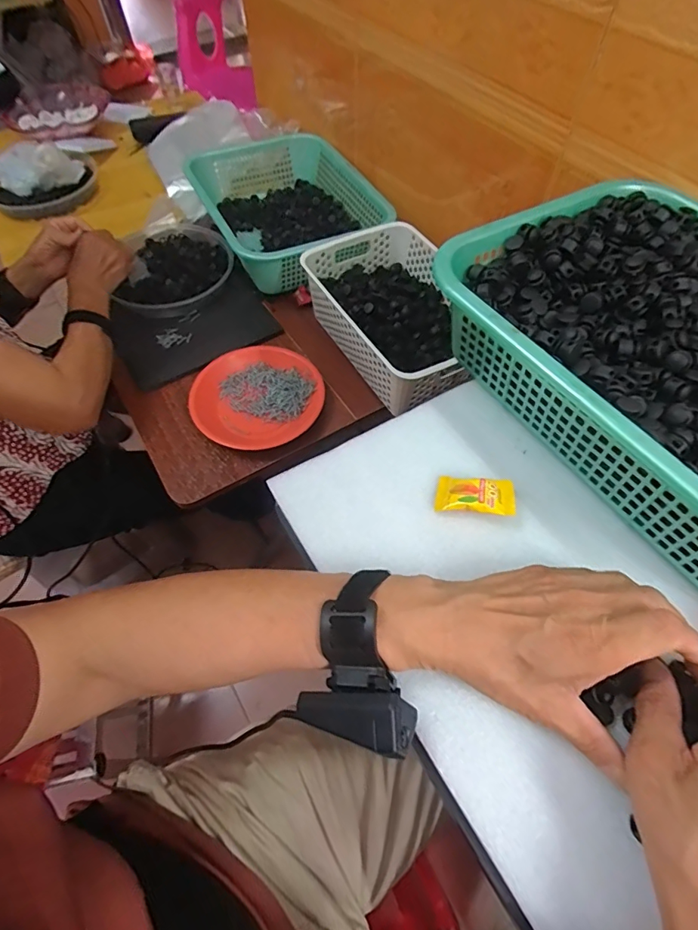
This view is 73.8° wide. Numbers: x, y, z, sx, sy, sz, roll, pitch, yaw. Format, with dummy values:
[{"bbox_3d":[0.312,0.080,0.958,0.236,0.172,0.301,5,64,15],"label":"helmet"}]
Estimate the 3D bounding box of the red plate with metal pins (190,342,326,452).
[{"bbox_3d":[-0.136,-0.109,0.715,0.190,0.030,0.191,0,58,1],"label":"red plate with metal pins"}]

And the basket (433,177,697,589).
[{"bbox_3d":[0.282,-0.090,0.384,0.293,0.089,0.385,-29,62,-16],"label":"basket"}]

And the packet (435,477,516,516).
[{"bbox_3d":[0.101,0.025,0.372,0.058,0.020,0.031,8,58,6],"label":"packet"}]

